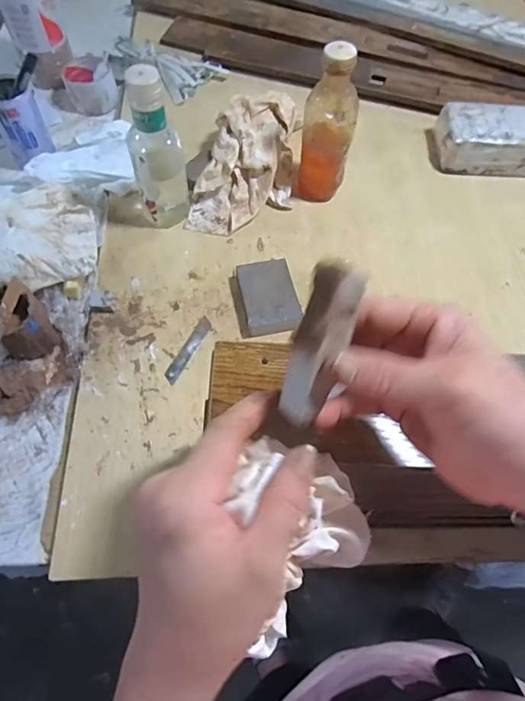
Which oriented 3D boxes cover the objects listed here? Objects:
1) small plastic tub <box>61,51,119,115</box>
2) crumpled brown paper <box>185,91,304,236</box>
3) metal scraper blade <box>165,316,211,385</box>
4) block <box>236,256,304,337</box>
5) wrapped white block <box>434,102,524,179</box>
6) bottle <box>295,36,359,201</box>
[{"bbox_3d":[-0.300,-0.465,0.773,0.082,0.056,0.098,-24,68,-14],"label":"small plastic tub"},{"bbox_3d":[-0.021,-0.278,0.660,0.134,0.085,0.208,13,64,3],"label":"crumpled brown paper"},{"bbox_3d":[-0.093,-0.002,0.561,0.018,0.004,0.097,27,66,10],"label":"metal scraper blade"},{"bbox_3d":[0.009,-0.068,0.586,0.068,0.025,0.103,-11,65,-8],"label":"block"},{"bbox_3d":[0.396,-0.346,0.723,0.215,0.060,0.104,3,64,-1],"label":"wrapped white block"},{"bbox_3d":[0.090,-0.300,0.611,0.072,0.197,0.062,10,64,2],"label":"bottle"}]

